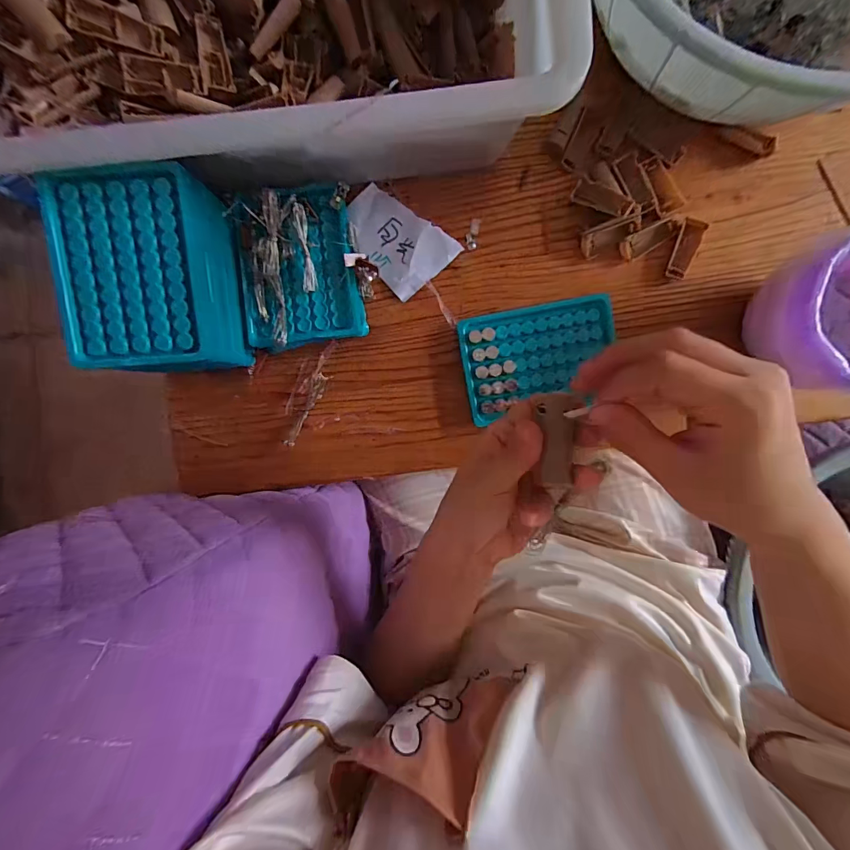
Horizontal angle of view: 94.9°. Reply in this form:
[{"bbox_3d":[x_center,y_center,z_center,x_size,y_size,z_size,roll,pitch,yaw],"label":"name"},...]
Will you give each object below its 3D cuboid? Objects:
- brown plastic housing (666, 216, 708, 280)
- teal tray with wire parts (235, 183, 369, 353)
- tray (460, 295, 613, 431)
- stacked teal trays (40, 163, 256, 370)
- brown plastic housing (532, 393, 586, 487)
[{"bbox_3d":[0.225,-0.153,0.338,0.020,0.006,0.050,23,92,0],"label":"brown plastic housing"},{"bbox_3d":[-0.109,-0.135,0.330,0.096,0.050,0.129,-9,92,1],"label":"teal tray with wire parts"},{"bbox_3d":[0.100,-0.060,0.346,0.131,0.014,0.090,-11,92,1],"label":"tray"},{"bbox_3d":[-0.202,-0.107,0.307,0.092,0.095,0.129,-3,92,1],"label":"stacked teal trays"},{"bbox_3d":[0.073,0.007,0.213,0.022,0.007,0.049,3,84,0],"label":"brown plastic housing"}]

